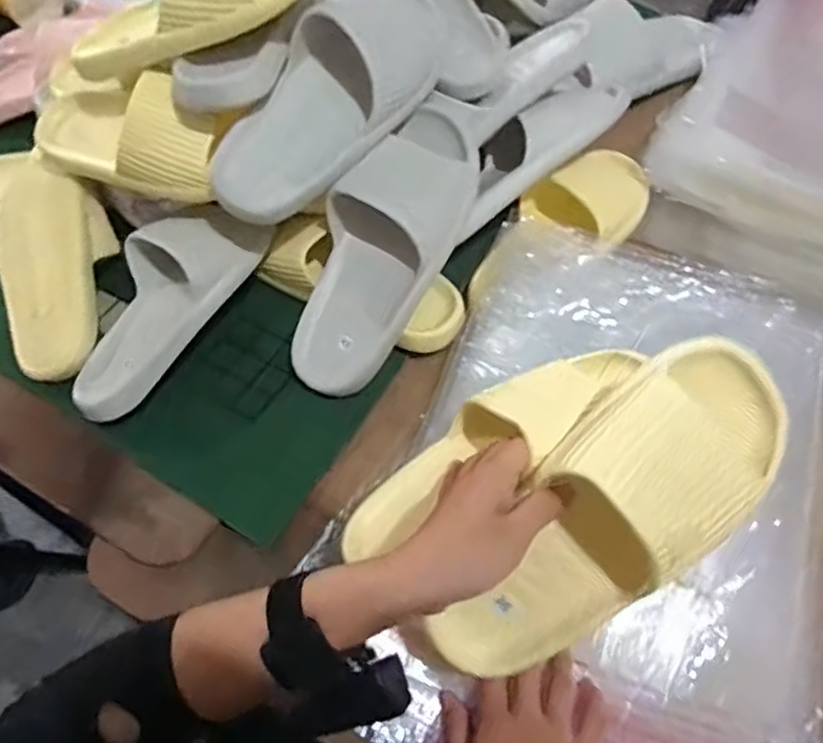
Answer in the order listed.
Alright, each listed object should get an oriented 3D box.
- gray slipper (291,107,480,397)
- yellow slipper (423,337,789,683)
[{"bbox_3d":[-0.026,-0.109,0.599,0.106,0.058,0.275,25,90,16],"label":"gray slipper"},{"bbox_3d":[0.113,0.091,0.387,0.091,0.073,0.246,43,102,24],"label":"yellow slipper"}]

